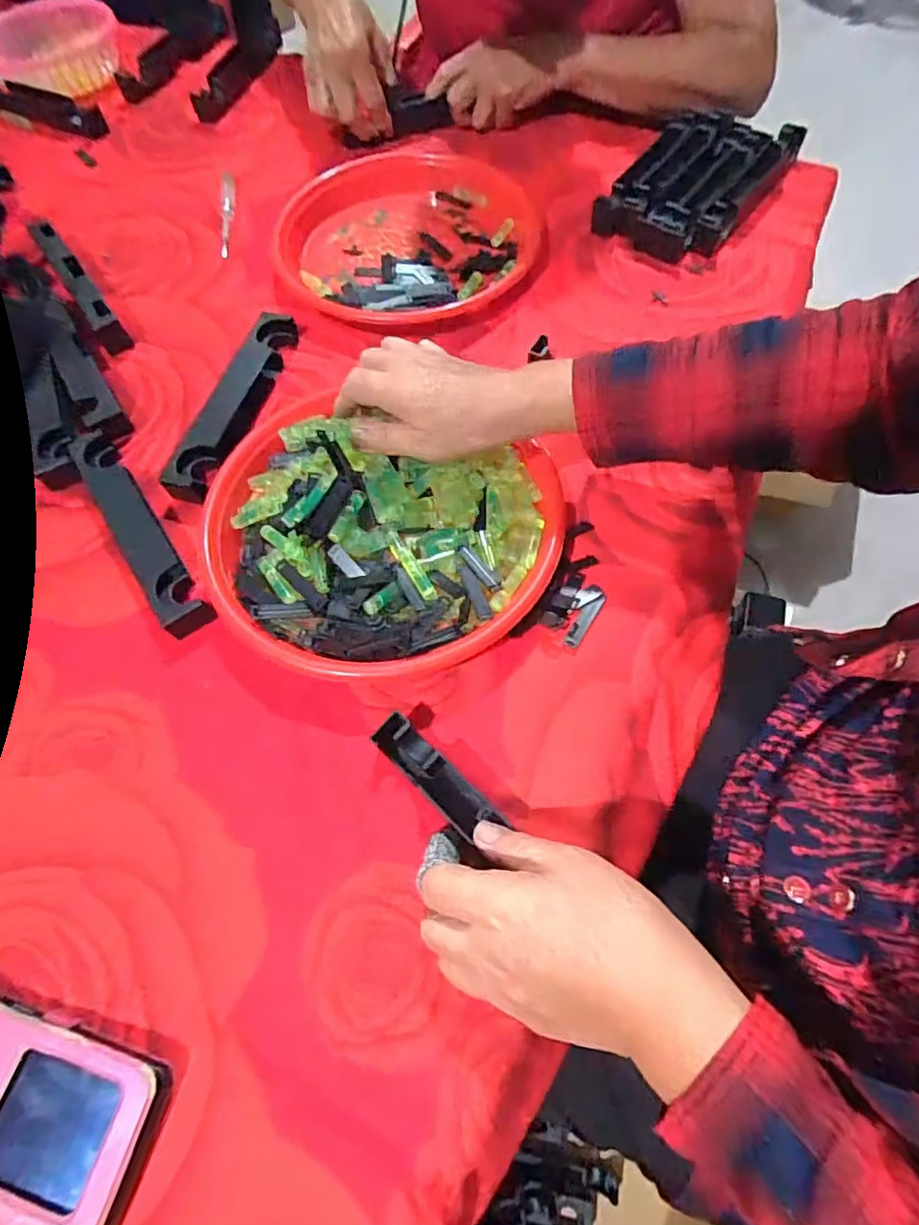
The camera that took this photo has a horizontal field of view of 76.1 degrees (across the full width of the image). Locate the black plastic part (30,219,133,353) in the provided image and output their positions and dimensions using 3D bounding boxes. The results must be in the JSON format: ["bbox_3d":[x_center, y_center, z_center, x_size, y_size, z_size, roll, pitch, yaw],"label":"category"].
[{"bbox_3d":[-0.361,-0.313,0.555,0.024,0.033,0.188,-33,68,-12],"label":"black plastic part"}]

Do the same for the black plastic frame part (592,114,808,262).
[{"bbox_3d":[0.237,-0.432,0.585,0.113,0.029,0.235,35,71,17],"label":"black plastic frame part"}]

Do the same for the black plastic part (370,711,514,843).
[{"bbox_3d":[-0.014,0.097,0.350,0.085,0.024,0.024,41,73,15],"label":"black plastic part"}]

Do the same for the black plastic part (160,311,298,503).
[{"bbox_3d":[-0.187,-0.176,0.490,0.037,0.027,0.190,11,66,7],"label":"black plastic part"}]

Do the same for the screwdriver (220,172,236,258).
[{"bbox_3d":[-0.240,-0.415,0.609,0.015,0.008,0.131,-9,65,-2],"label":"screwdriver"}]

